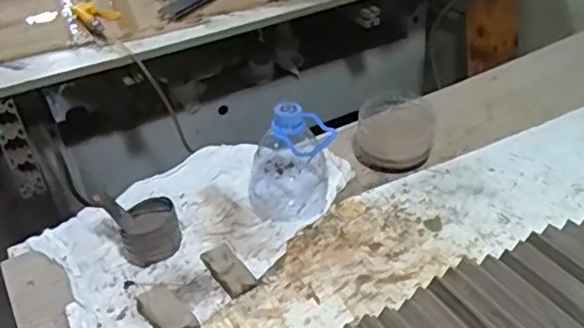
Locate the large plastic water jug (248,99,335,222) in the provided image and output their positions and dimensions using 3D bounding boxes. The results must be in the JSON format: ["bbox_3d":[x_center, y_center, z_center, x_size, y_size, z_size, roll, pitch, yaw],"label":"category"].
[{"bbox_3d":[-0.003,-0.008,0.723,0.099,0.127,0.088,-9,36,-5],"label":"large plastic water jug"}]

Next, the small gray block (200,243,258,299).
[{"bbox_3d":[-0.069,0.112,0.658,0.032,0.016,0.067,-27,41,-27],"label":"small gray block"}]

